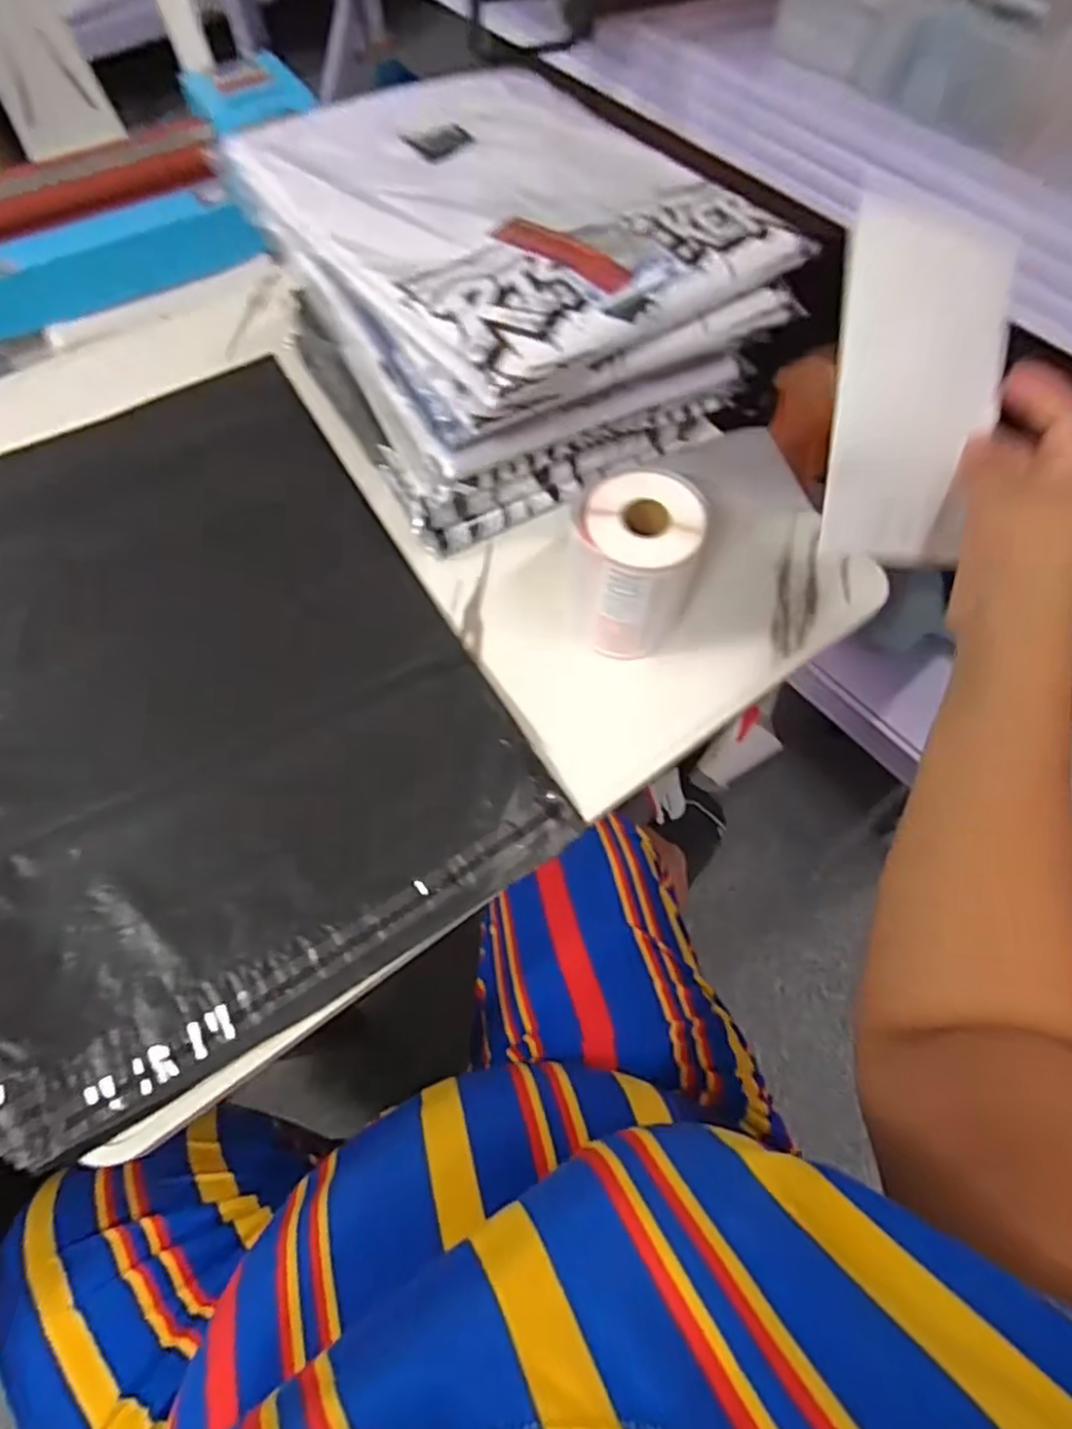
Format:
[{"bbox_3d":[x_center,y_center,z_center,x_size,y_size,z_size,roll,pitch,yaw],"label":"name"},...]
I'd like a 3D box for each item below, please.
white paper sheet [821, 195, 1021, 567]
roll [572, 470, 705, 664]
[{"bbox_3d":[0.180,-0.147,0.303,0.098,0.143,0.012,-6,19,-22],"label":"white paper sheet"},{"bbox_3d":[0.059,-0.088,0.398,0.071,0.095,0.065,0,64,-1],"label":"roll"}]

